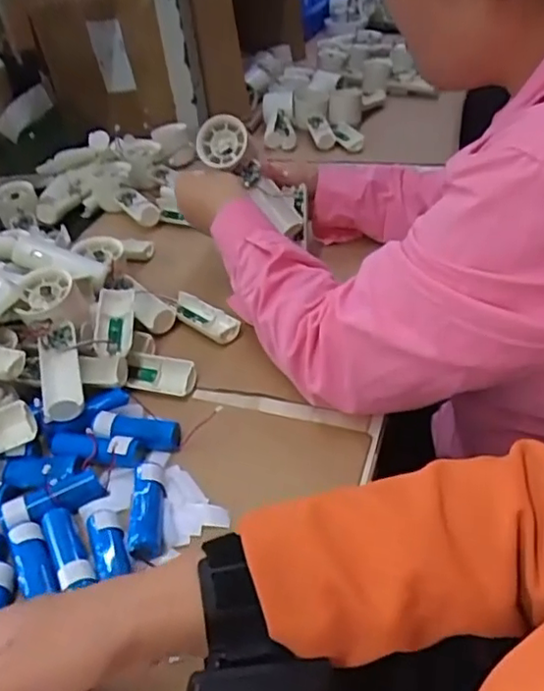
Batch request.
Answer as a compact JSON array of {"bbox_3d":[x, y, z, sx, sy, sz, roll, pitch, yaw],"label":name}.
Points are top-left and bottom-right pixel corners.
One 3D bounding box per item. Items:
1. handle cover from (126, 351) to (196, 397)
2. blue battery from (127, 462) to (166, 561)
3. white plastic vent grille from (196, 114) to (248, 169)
[{"bbox_3d":[-0.102,0.027,0.558,0.066,0.024,0.029,6,39,14],"label":"handle cover"},{"bbox_3d":[-0.089,0.117,0.443,0.021,0.020,0.073,-6,38,-1],"label":"blue battery"},{"bbox_3d":[-0.055,-0.222,0.671,0.057,0.054,0.012,21,4,12],"label":"white plastic vent grille"}]

